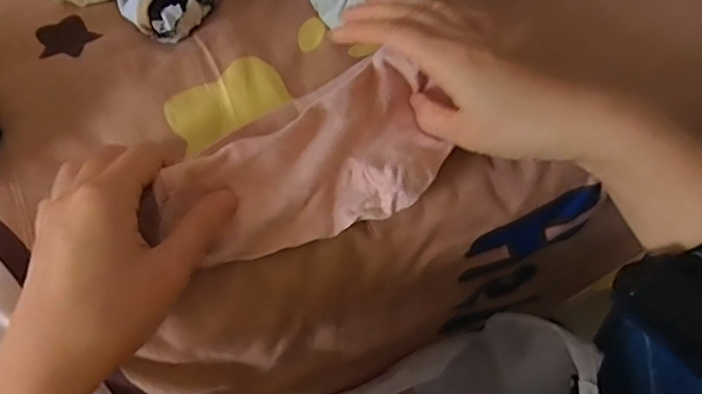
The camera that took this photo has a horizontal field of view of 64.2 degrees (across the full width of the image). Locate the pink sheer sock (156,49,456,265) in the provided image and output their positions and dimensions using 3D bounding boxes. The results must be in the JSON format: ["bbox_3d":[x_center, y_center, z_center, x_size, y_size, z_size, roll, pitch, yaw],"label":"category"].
[{"bbox_3d":[-0.014,-0.016,0.321,0.169,0.039,0.084,-38,67,-24],"label":"pink sheer sock"}]

